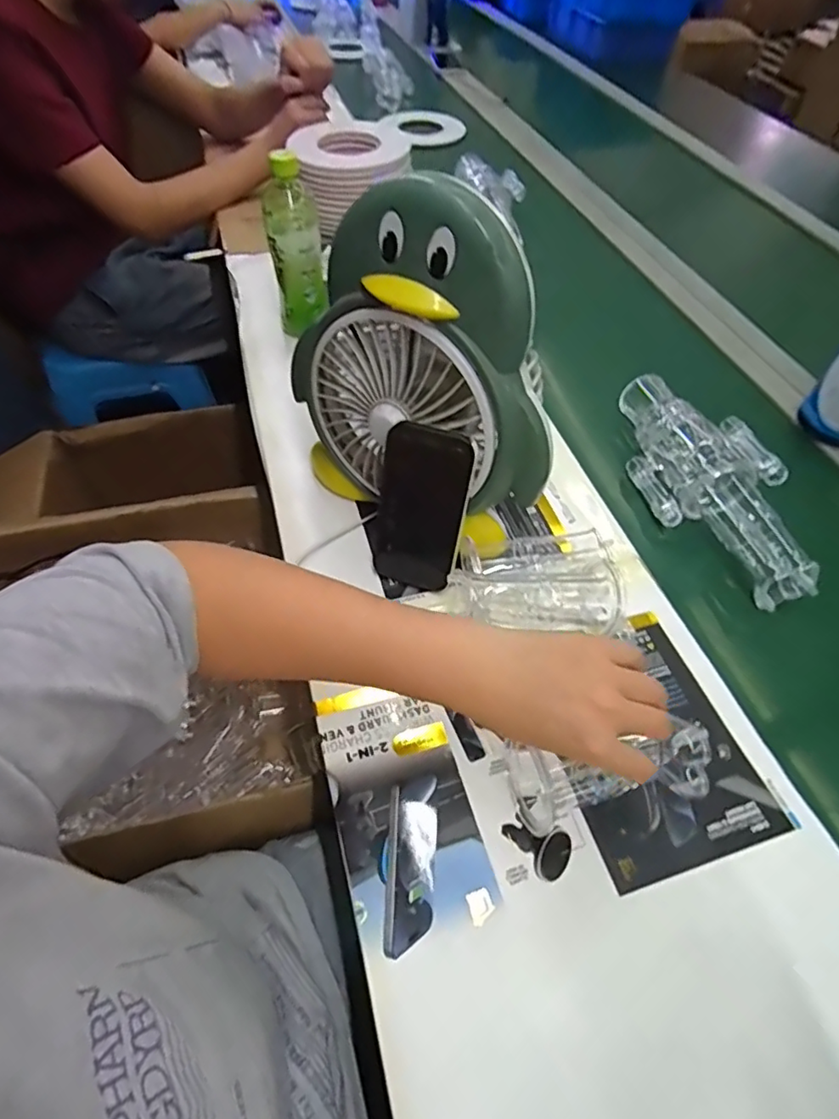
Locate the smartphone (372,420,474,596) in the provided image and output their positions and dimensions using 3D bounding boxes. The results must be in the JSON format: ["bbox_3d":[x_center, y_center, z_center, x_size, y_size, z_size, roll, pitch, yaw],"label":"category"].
[{"bbox_3d":[0.001,-0.042,0.501,0.074,0.149,0.007,18,33,11],"label":"smartphone"}]

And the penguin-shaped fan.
[{"bbox_3d":[0.006,-0.148,0.495,0.238,0.285,0.111,33,59,20],"label":"penguin-shaped fan"}]

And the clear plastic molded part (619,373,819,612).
[{"bbox_3d":[0.305,-0.090,0.605,0.114,0.054,0.290,-11,54,-10],"label":"clear plastic molded part"}]

